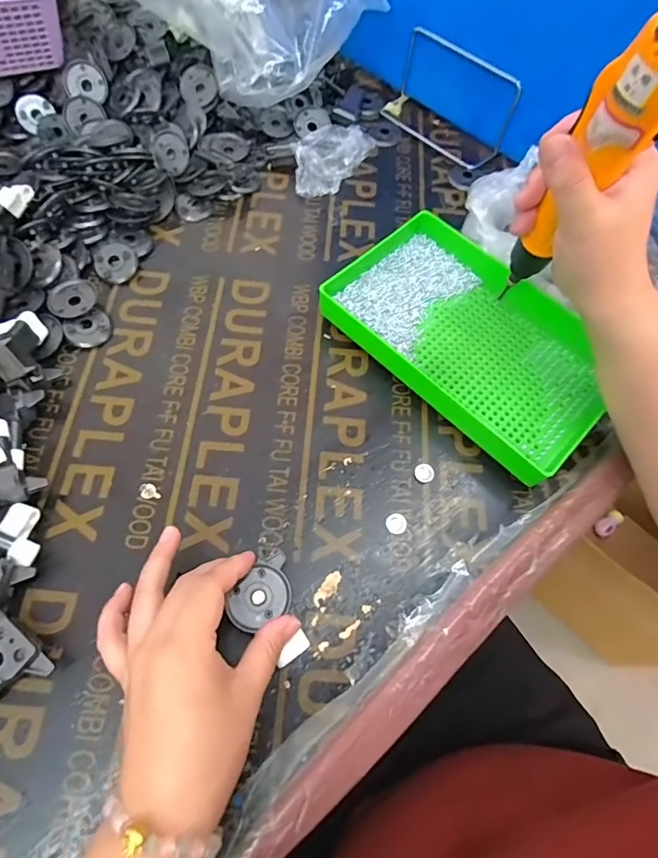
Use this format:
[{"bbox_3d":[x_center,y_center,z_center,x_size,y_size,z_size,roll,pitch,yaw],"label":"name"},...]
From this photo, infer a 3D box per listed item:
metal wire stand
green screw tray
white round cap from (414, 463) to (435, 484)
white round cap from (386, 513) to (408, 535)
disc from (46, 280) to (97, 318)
[{"bbox_3d":[0.129,-0.376,0.547,0.154,0.082,0.054,42,69,16],"label":"metal wire stand"},{"bbox_3d":[0.127,-0.084,0.432,0.159,0.040,0.255,-40,73,-19],"label":"green screw tray"},{"bbox_3d":[0.077,0.036,0.389,0.016,0.005,0.015,1,64,-3],"label":"white round cap"},{"bbox_3d":[0.052,0.073,0.370,0.016,0.004,0.016,1,64,-3],"label":"white round cap"},{"bbox_3d":[-0.233,-0.118,0.436,0.041,0.004,0.037,-30,78,-20],"label":"disc"}]

